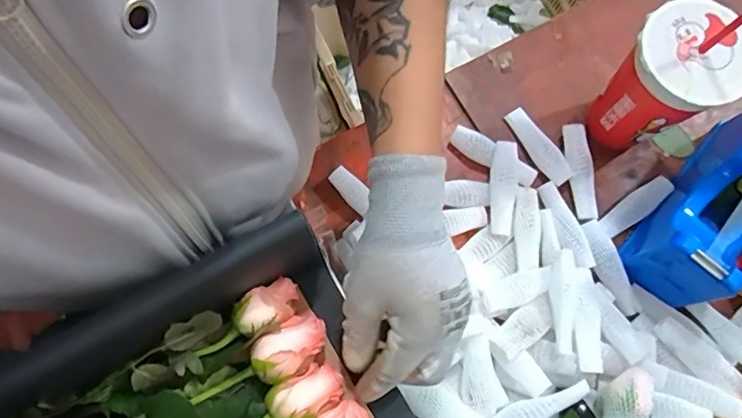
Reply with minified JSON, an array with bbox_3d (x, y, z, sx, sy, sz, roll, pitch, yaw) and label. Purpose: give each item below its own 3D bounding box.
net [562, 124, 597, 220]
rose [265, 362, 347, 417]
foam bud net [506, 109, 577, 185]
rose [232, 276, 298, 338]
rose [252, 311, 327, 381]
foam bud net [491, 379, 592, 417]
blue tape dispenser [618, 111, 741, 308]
[{"bbox_3d":[0.200,-0.036,0.494,0.023,0.006,0.094,-2,76,-2],"label":"net"},{"bbox_3d":[-0.042,0.121,0.338,0.048,0.028,0.030,-27,78,-8],"label":"rose"},{"bbox_3d":[0.161,-0.061,0.500,0.024,0.004,0.084,-35,75,8],"label":"foam bud net"},{"bbox_3d":[-0.070,0.069,0.360,0.045,0.040,0.028,-26,78,-8],"label":"rose"},{"bbox_3d":[-0.054,0.092,0.345,0.051,0.033,0.030,-35,79,-10],"label":"rose"},{"bbox_3d":[0.132,0.158,0.407,0.085,0.010,0.023,-20,77,-6],"label":"foam bud net"},{"bbox_3d":[0.308,-0.008,0.454,0.070,0.111,0.192,42,78,8],"label":"blue tape dispenser"}]

